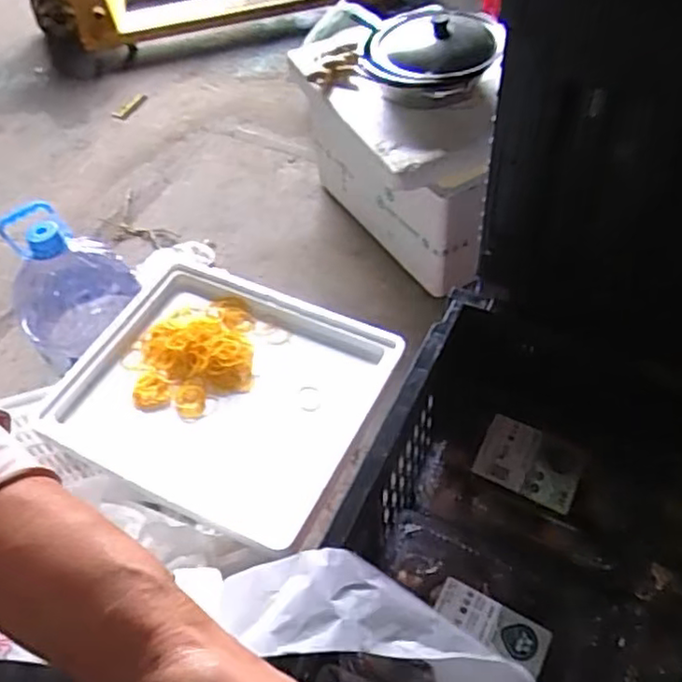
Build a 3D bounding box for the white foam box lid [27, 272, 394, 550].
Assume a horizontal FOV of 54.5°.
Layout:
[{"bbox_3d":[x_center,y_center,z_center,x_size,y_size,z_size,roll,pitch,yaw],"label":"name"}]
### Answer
[{"bbox_3d":[-0.202,0.075,1.100,0.494,0.066,0.400,21,58,19],"label":"white foam box lid"}]

